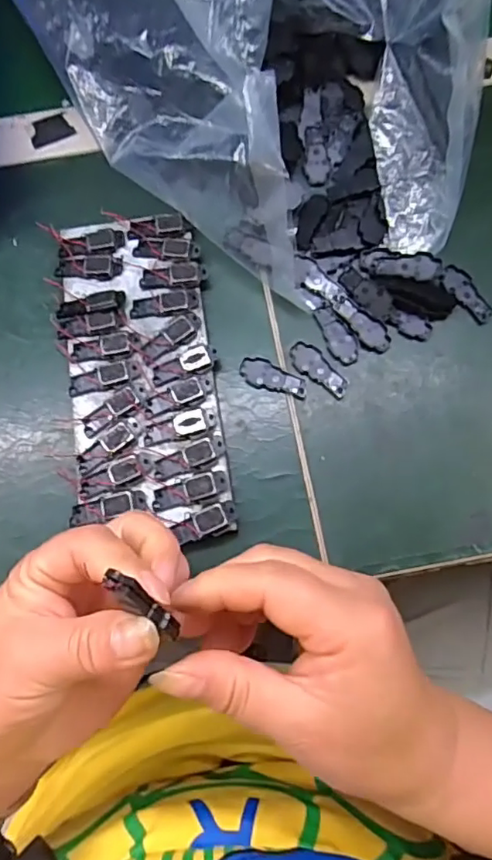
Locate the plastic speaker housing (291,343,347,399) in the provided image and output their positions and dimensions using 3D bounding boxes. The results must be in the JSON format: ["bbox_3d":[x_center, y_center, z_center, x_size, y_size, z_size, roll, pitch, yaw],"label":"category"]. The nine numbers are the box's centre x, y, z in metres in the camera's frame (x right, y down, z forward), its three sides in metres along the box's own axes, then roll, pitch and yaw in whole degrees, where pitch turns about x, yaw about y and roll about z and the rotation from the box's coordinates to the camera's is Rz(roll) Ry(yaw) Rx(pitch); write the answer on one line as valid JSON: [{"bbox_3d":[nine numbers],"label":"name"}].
[{"bbox_3d":[0.041,-0.035,0.316,0.015,0.004,0.041,-38,75,-10],"label":"plastic speaker housing"}]

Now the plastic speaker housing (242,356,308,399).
[{"bbox_3d":[0.016,-0.030,0.316,0.039,0.004,0.017,17,74,7],"label":"plastic speaker housing"}]

